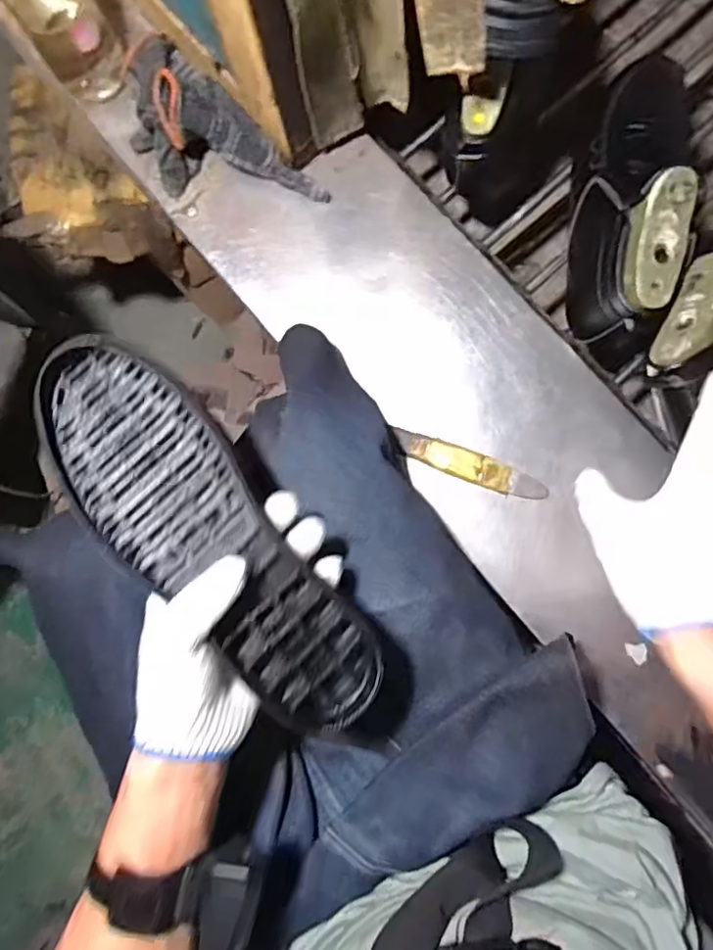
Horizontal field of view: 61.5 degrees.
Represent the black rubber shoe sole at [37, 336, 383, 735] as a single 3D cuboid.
[{"bbox_3d":[-0.100,0.043,0.398,0.097,0.031,0.299,-40,92,0],"label":"black rubber shoe sole"}]

